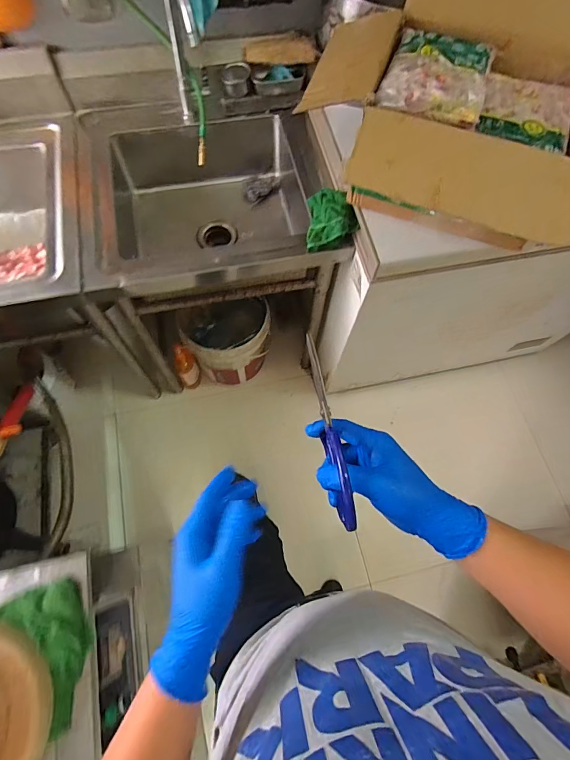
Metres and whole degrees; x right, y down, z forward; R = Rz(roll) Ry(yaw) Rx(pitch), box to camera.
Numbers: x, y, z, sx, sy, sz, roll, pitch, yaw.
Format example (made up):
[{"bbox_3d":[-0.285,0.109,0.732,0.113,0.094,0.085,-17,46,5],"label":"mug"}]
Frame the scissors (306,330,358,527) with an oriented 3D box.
[{"bbox_3d":[0.045,0.046,0.385,0.013,0.045,0.200,-9,69,-5],"label":"scissors"}]

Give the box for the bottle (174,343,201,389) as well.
[{"bbox_3d":[-0.385,-0.056,1.482,0.087,0.250,0.076,-20,69,-10],"label":"bottle"}]

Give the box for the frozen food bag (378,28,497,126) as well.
[{"bbox_3d":[0.269,-0.541,0.664,0.172,0.034,0.242,20,68,7],"label":"frozen food bag"}]

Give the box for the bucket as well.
[{"bbox_3d":[-0.219,-0.166,1.449,0.313,0.344,0.288,1,67,-1],"label":"bucket"}]

